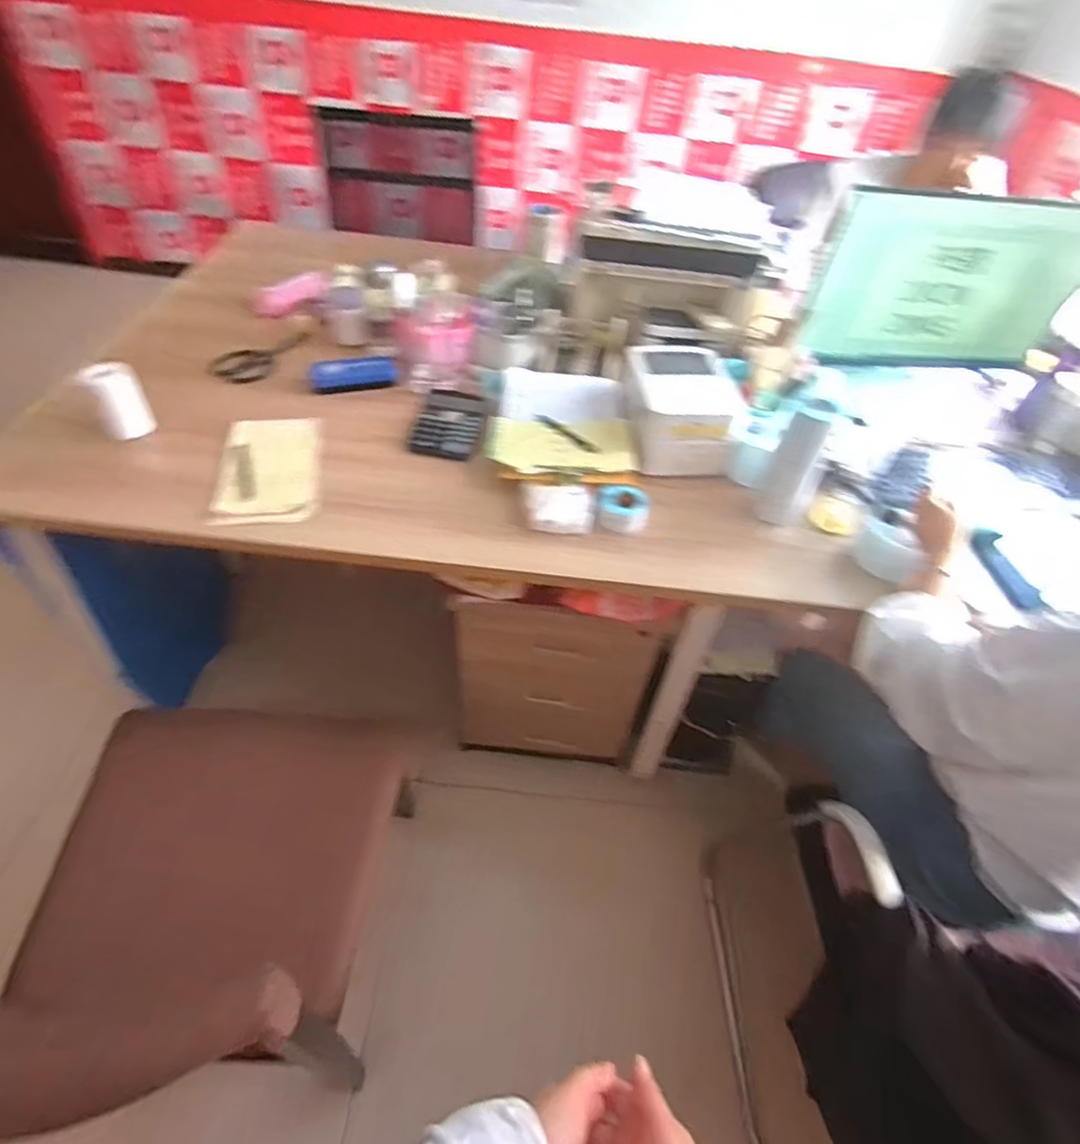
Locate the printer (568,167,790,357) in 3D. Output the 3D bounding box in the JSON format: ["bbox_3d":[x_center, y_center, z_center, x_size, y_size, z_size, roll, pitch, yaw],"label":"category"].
[{"bbox_3d":[0.284,-0.648,1.298,0.383,0.221,0.248,16,48,8],"label":"printer"}]

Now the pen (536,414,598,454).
[{"bbox_3d":[0.045,-0.237,1.061,0.134,0.016,0.018,34,53,23],"label":"pen"}]

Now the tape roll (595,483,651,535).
[{"bbox_3d":[0.135,-0.105,0.992,0.082,0.045,0.082,3,48,-3],"label":"tape roll"}]

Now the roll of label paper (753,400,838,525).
[{"bbox_3d":[0.388,-0.160,0.938,0.071,0.190,0.060,28,51,18],"label":"roll of label paper"}]

